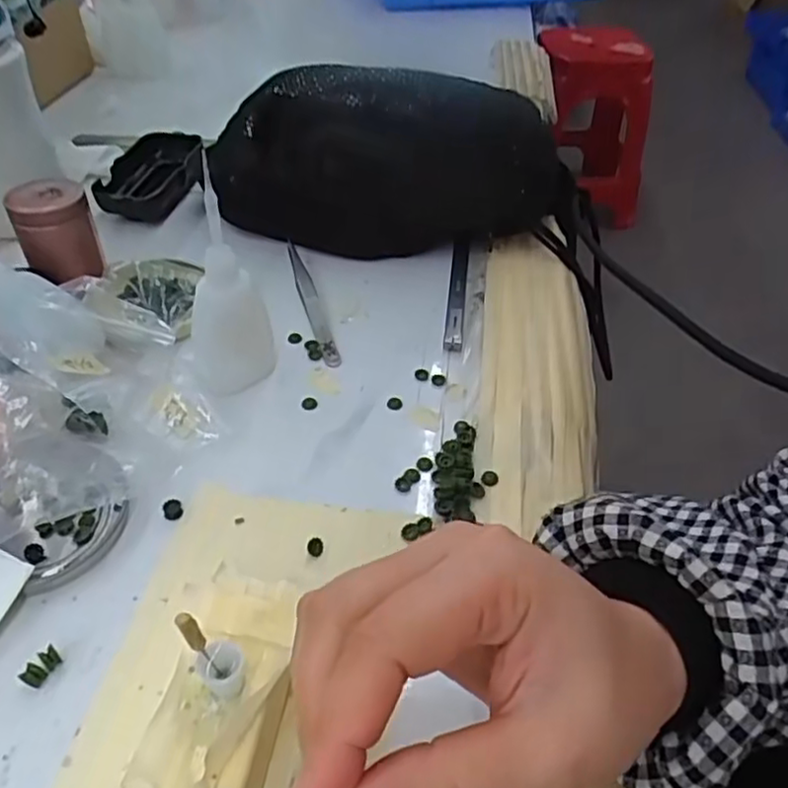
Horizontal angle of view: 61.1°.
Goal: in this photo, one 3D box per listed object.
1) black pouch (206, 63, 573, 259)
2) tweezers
[{"bbox_3d":[0.001,-0.164,0.462,0.248,0.111,0.085,5,44,1],"label":"black pouch"},{"bbox_3d":[-0.055,-0.062,0.432,0.011,0.007,0.124,-10,46,-14],"label":"tweezers"}]

